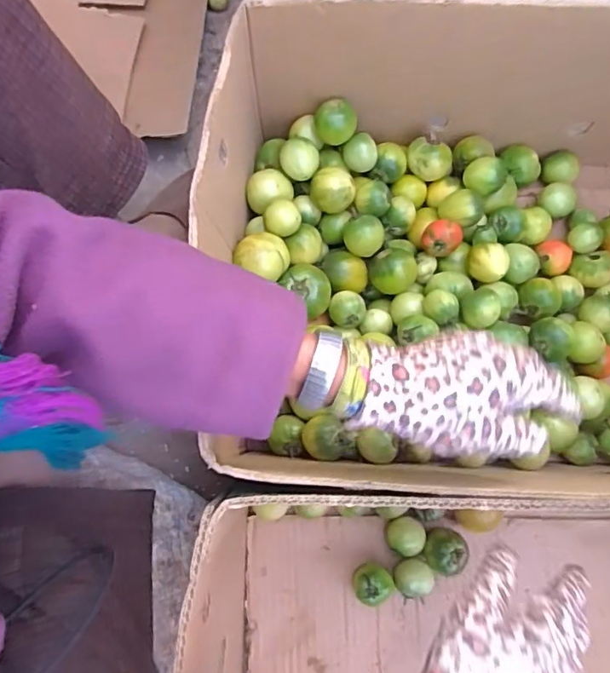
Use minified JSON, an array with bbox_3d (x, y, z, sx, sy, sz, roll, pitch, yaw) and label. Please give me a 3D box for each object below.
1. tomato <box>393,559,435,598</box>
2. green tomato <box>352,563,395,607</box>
[{"bbox_3d":[0.101,0.225,0.480,0.035,0.027,0.029,-25,81,-5],"label":"tomato"},{"bbox_3d":[0.064,0.230,0.475,0.038,0.029,0.034,10,80,1],"label":"green tomato"}]

